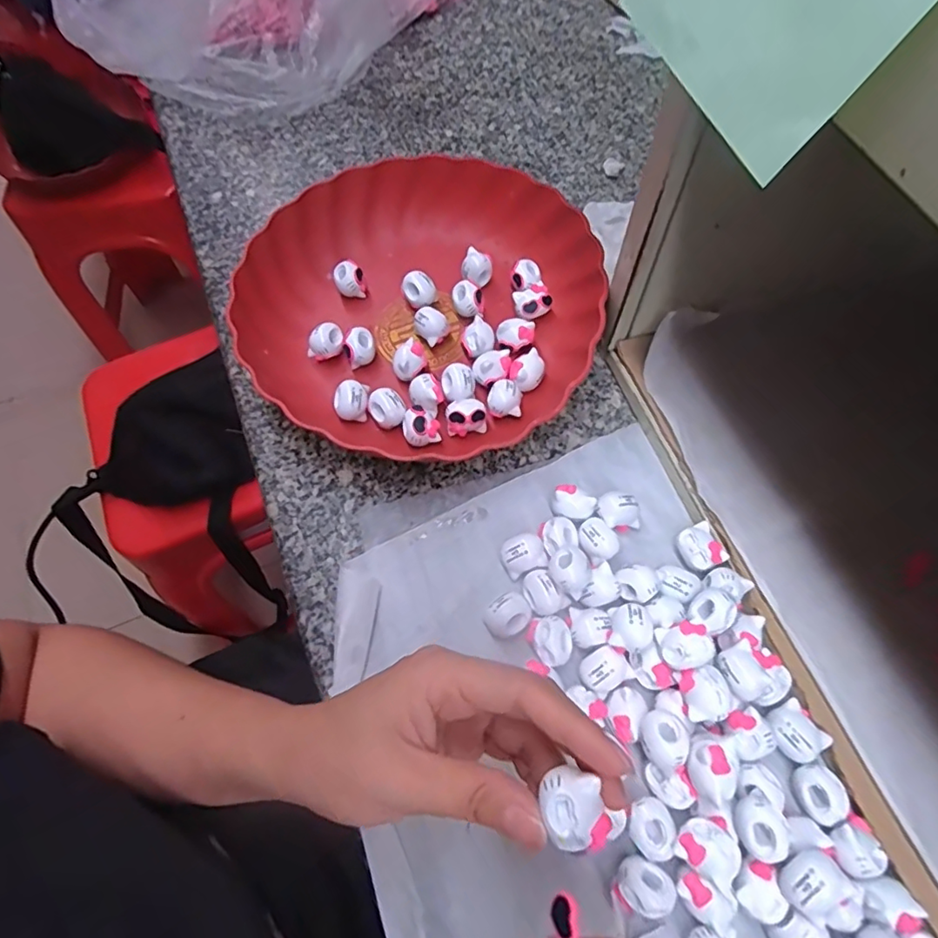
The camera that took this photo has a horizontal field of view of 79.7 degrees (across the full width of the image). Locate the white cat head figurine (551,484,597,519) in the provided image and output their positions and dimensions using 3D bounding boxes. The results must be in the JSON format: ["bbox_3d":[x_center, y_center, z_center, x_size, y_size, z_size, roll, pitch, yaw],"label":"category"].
[{"bbox_3d":[0.061,0.022,0.335,0.025,0.018,0.018,13,63,8],"label":"white cat head figurine"}]

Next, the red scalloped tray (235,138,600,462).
[{"bbox_3d":[-0.032,-0.117,0.388,0.235,0.049,0.240,3,62,3],"label":"red scalloped tray"}]

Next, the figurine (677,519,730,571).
[{"bbox_3d":[0.132,0.047,0.324,0.022,0.018,0.025,-22,64,-11],"label":"figurine"}]

